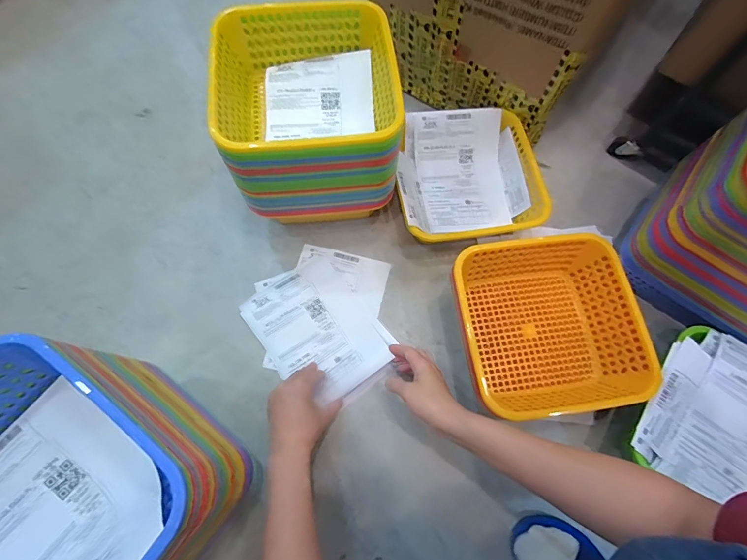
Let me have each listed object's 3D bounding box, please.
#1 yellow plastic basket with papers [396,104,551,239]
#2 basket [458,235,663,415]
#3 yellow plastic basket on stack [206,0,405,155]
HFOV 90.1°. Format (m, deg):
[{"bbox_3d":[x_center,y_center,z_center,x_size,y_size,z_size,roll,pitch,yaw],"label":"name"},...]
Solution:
[{"bbox_3d":[0.146,-0.165,0.629,0.226,0.090,0.230,-9,71,-4],"label":"yellow plastic basket with papers"},{"bbox_3d":[0.232,0.062,0.511,0.213,0.082,0.220,-5,71,-3],"label":"basket"},{"bbox_3d":[-0.086,-0.249,0.489,0.219,0.079,0.212,-7,71,-3],"label":"yellow plastic basket on stack"}]

